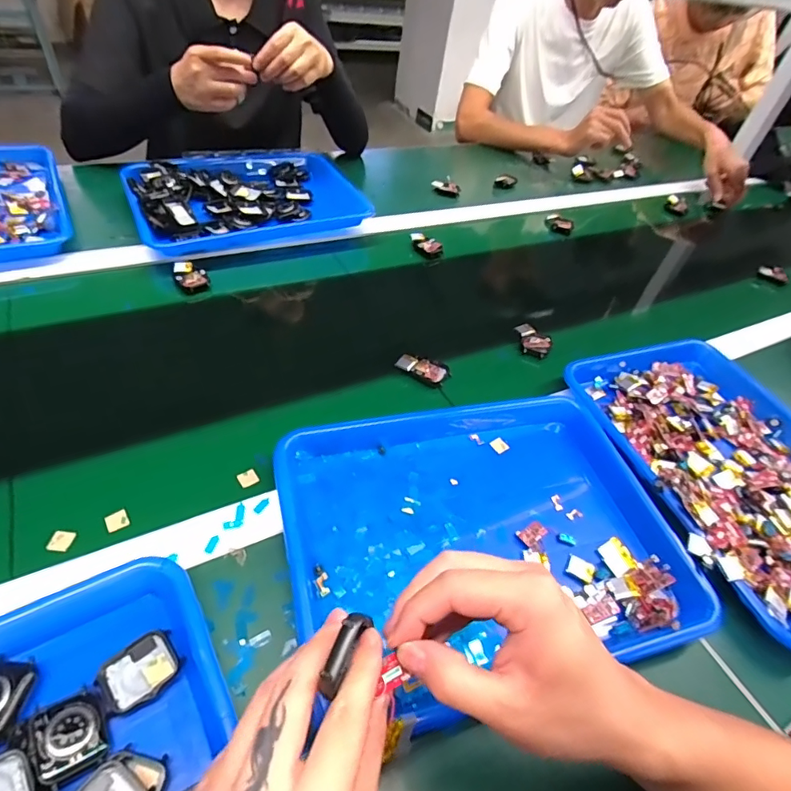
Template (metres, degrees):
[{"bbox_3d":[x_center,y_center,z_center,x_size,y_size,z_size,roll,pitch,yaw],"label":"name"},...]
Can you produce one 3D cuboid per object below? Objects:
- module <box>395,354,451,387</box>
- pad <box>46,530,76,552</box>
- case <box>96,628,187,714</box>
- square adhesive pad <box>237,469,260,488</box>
[{"bbox_3d":[0.034,-0.032,0.570,0.058,0.018,0.037,25,49,12],"label":"module"},{"bbox_3d":[-0.266,0.115,0.380,0.016,0.004,0.017,6,47,-5],"label":"pad"},{"bbox_3d":[-0.166,0.180,0.313,0.046,0.007,0.037,-26,57,-29],"label":"case"},{"bbox_3d":[-0.136,0.076,0.441,0.016,0.004,0.018,-22,55,-27],"label":"square adhesive pad"}]

